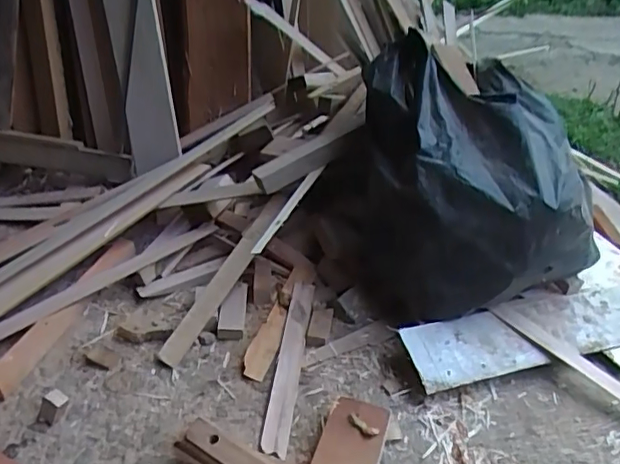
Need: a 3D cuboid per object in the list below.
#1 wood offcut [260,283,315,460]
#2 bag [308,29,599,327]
[{"bbox_3d":[-0.024,0.151,0.667,0.029,0.009,0.247,7,41,4],"label":"wood offcut"},{"bbox_3d":[0.183,-0.074,0.723,0.287,0.265,0.287,-9,34,-12],"label":"bag"}]

